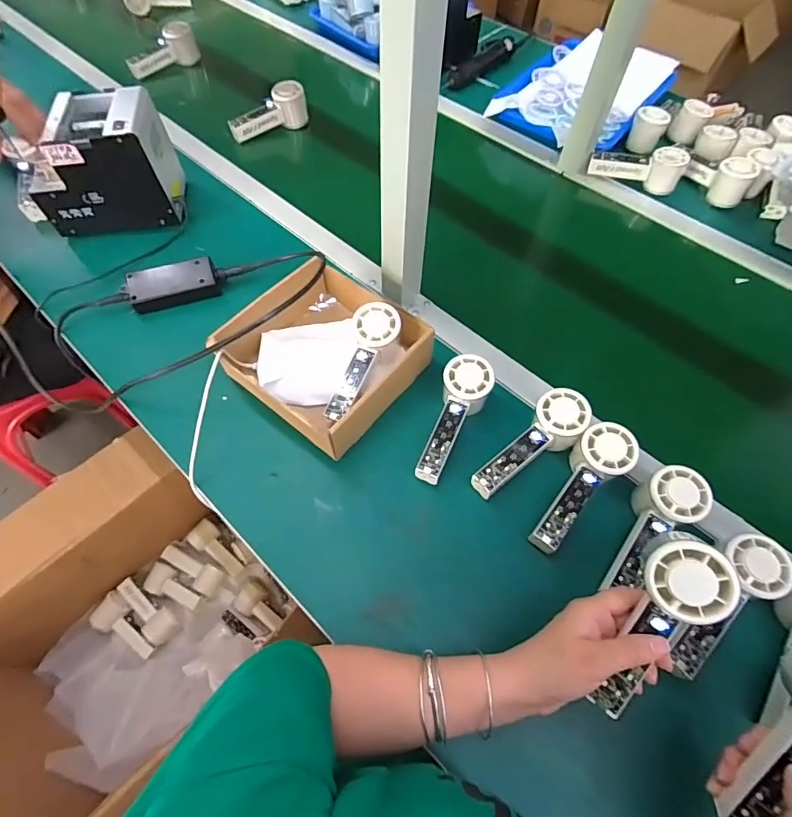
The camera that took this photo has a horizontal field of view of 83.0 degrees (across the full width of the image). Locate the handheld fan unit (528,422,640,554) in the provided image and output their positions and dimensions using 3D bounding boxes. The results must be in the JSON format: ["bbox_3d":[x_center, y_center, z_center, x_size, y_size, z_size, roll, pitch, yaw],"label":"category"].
[{"bbox_3d":[0.199,0.086,0.485,0.056,0.055,0.155,36,81,17],"label":"handheld fan unit"}]

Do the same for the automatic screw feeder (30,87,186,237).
[{"bbox_3d":[-0.432,-0.358,0.665,0.188,0.146,0.118,-9,61,-6],"label":"automatic screw feeder"}]

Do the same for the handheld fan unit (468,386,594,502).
[{"bbox_3d":[0.151,0.042,0.506,0.154,0.045,0.058,-39,68,-5],"label":"handheld fan unit"}]

